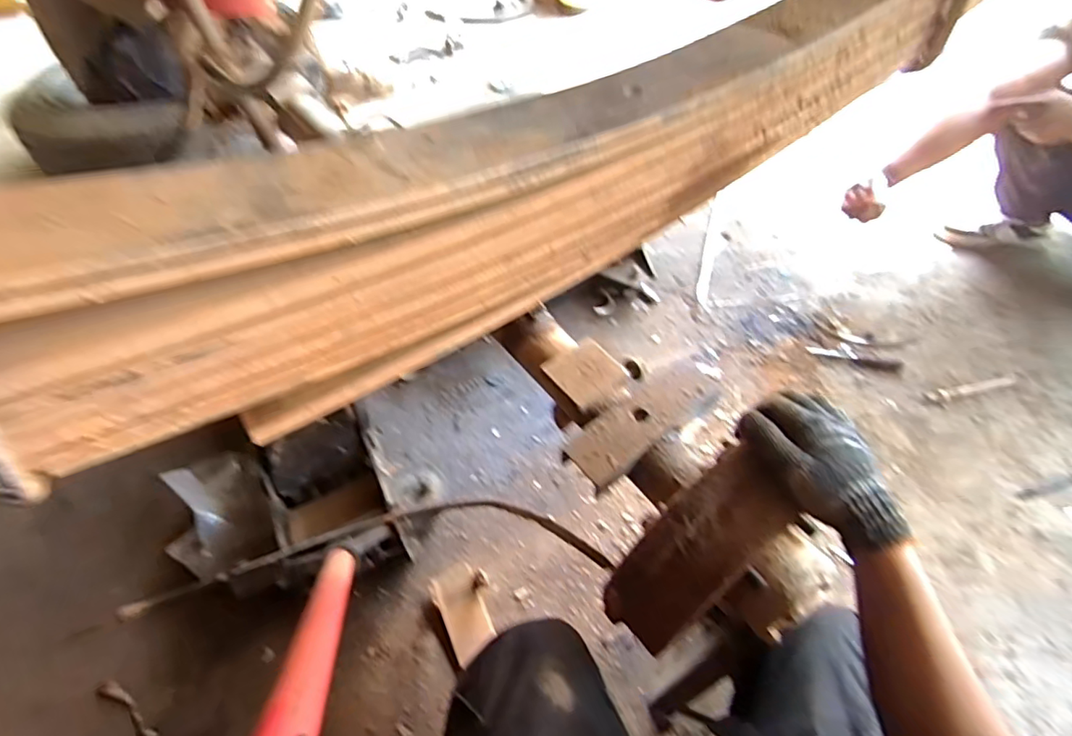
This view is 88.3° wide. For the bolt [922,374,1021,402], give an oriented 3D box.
[{"bbox_3d":[0.885,0.037,1.120,0.192,0.021,0.036,-11,53,-9],"label":"bolt"}]

